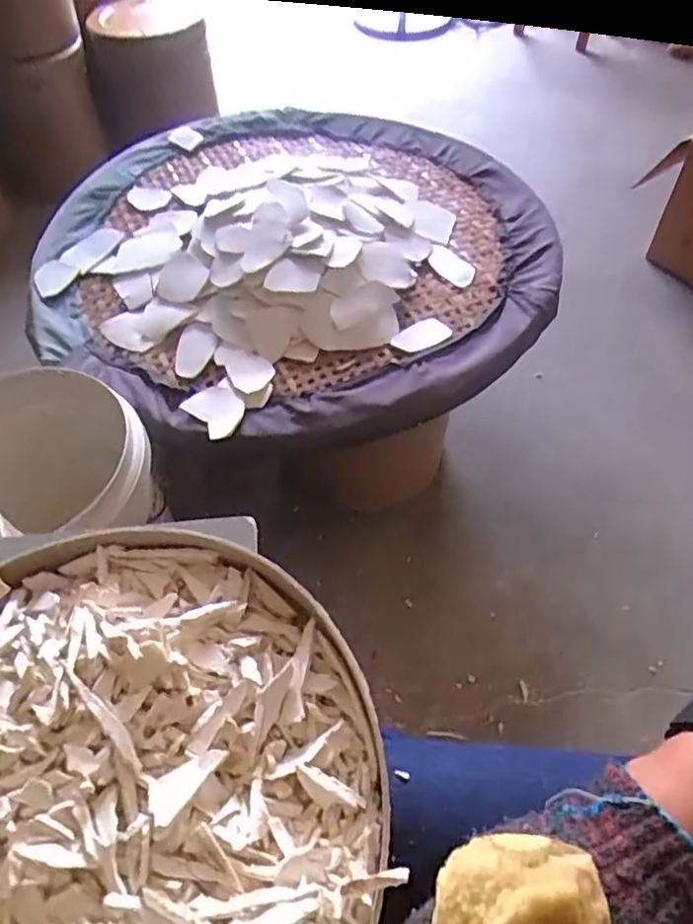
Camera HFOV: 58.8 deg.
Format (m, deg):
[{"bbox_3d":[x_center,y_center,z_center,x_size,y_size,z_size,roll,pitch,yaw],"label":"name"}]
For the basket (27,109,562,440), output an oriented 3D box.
[{"bbox_3d":[-0.111,-0.389,1.042,0.826,0.119,0.823,-13,55,-9],"label":"basket"}]

